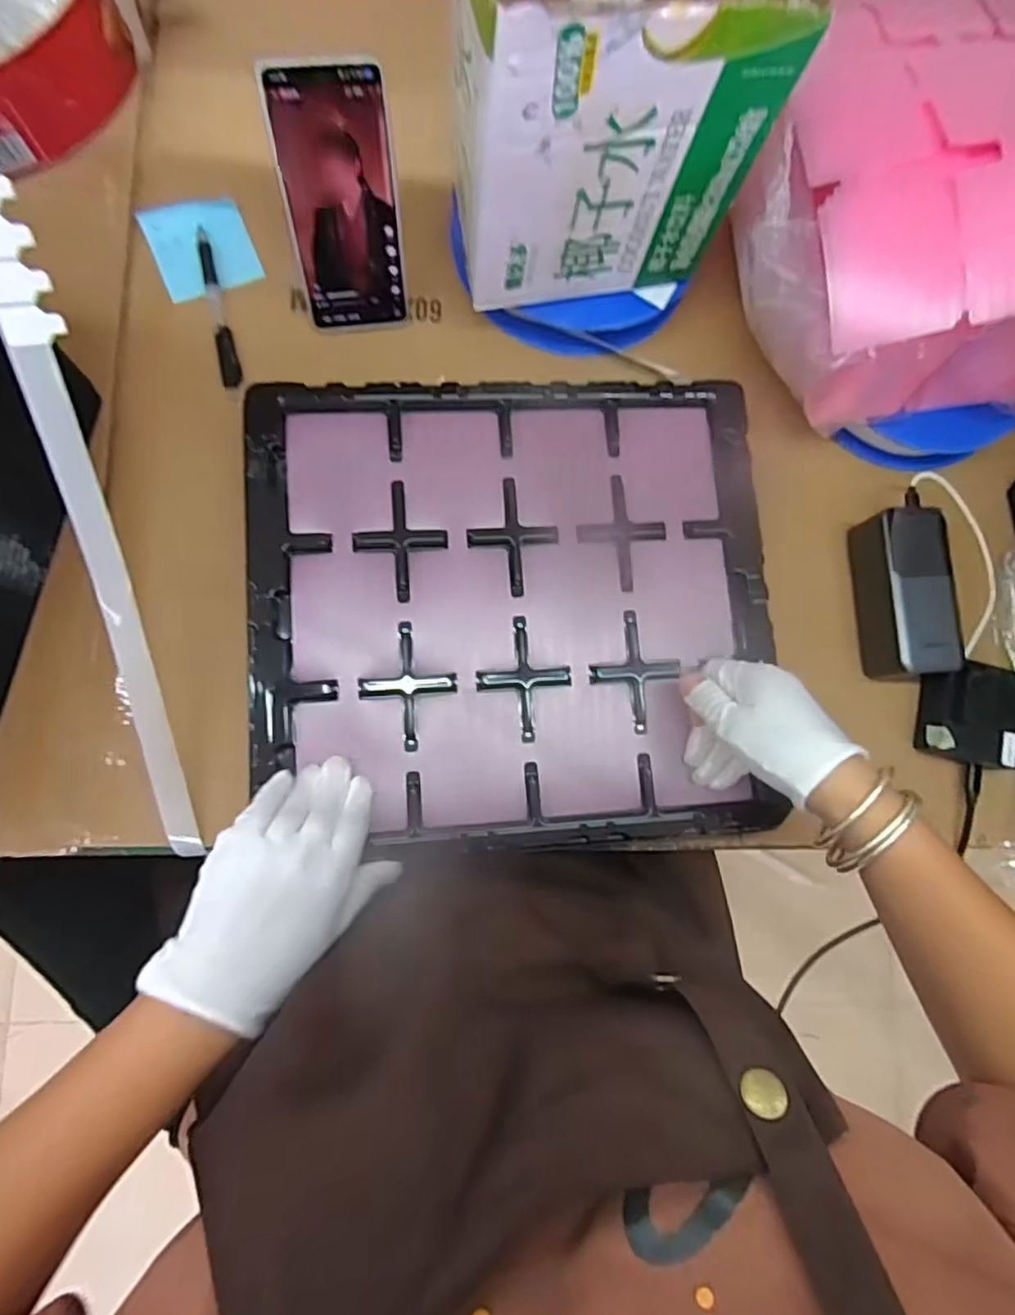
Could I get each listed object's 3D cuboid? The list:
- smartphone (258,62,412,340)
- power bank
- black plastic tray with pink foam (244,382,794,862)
[{"bbox_3d":[-0.116,-0.315,0.467,0.076,0.168,0.009,-9,56,-8],"label":"smartphone"},{"bbox_3d":[0.320,-0.049,0.527,0.056,0.049,0.128,-1,83,-7],"label":"power bank"},{"bbox_3d":[0.006,-0.036,0.472,0.363,0.015,0.329,-3,83,-7],"label":"black plastic tray with pink foam"}]

